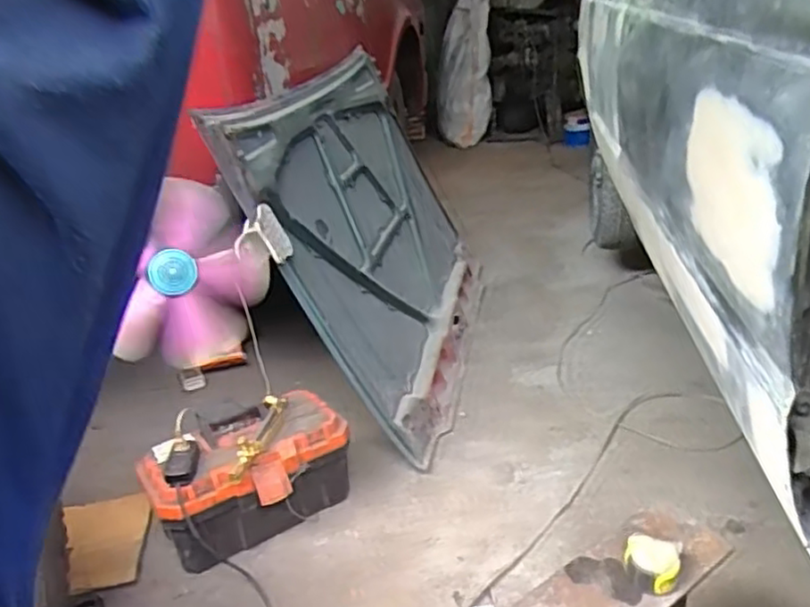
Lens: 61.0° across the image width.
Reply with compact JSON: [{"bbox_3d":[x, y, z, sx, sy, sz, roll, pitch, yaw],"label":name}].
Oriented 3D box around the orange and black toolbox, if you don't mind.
[{"bbox_3d":[-0.302,0.354,1.376,0.385,0.225,0.208,-20,28,-30],"label":"orange and black toolbox"}]

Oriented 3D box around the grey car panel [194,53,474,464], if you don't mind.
[{"bbox_3d":[-0.061,-0.215,1.867,0.074,0.872,1.200,-20,23,23],"label":"grey car panel"}]

